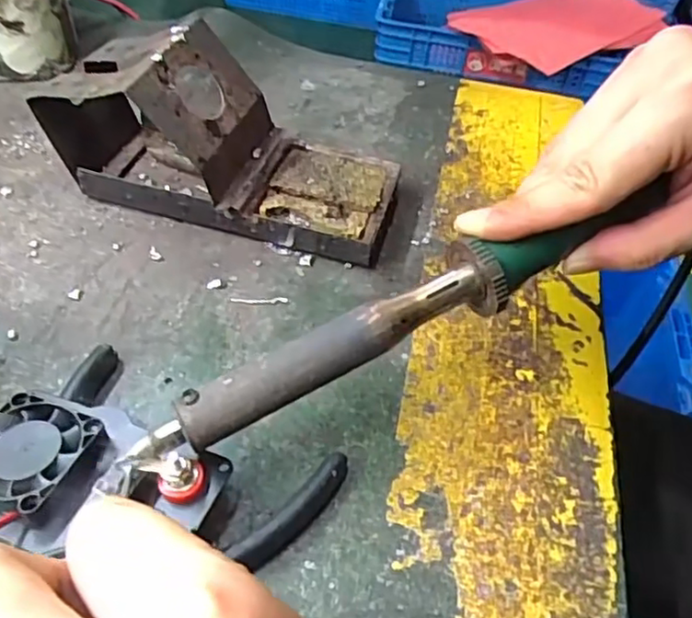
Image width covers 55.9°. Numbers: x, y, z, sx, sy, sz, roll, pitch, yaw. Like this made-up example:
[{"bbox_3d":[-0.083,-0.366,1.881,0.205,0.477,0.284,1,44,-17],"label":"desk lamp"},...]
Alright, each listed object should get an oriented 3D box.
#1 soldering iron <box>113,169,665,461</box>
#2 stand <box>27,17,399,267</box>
[{"bbox_3d":[0.020,0.003,0.240,0.206,0.018,0.021,-26,55,-12],"label":"soldering iron"},{"bbox_3d":[-0.059,-0.083,0.341,0.173,0.085,0.073,21,47,-6],"label":"stand"}]

